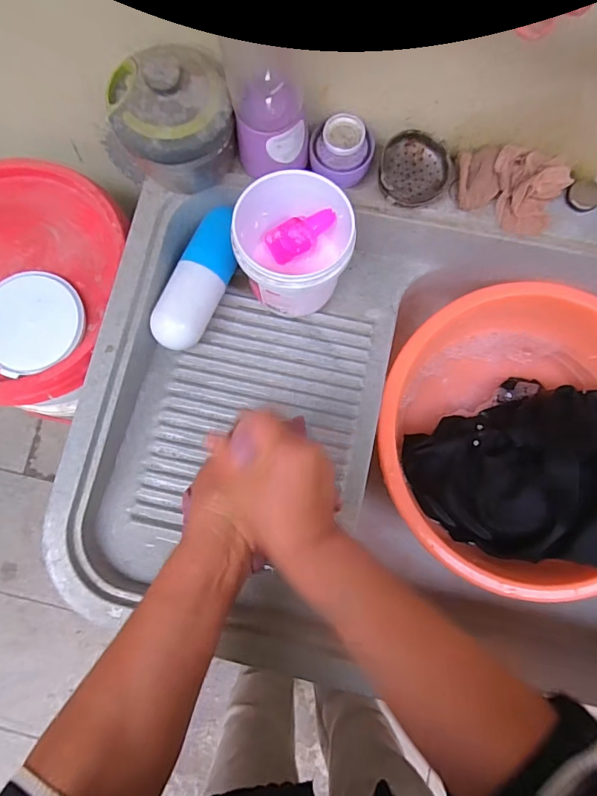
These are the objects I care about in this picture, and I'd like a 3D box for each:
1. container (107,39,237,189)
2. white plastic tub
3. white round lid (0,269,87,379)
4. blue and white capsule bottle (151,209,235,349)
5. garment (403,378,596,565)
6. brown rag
[{"bbox_3d":[-0.125,-0.278,0.461,0.113,0.111,0.106,0,79,1],"label":"container"},{"bbox_3d":[-0.007,-0.162,0.504,0.114,0.111,0.118,0,79,1],"label":"white plastic tub"},{"bbox_3d":[-0.314,-0.091,0.530,0.113,0.012,0.122,-10,79,-1],"label":"white round lid"},{"bbox_3d":[-0.113,-0.139,0.525,0.059,0.062,0.178,23,80,5],"label":"blue and white capsule bottle"},{"bbox_3d":[0.299,0.083,0.534,0.272,0.116,0.225,-20,79,-3],"label":"garment"},{"bbox_3d":[0.223,-0.224,0.478,0.118,0.044,0.070,15,79,4],"label":"brown rag"}]

